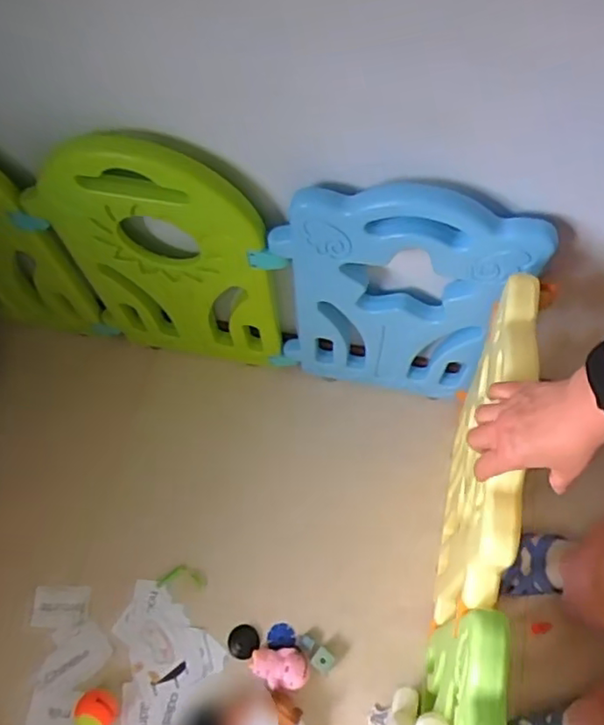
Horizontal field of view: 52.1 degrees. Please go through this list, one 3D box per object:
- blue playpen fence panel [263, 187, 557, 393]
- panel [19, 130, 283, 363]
[{"bbox_3d":[0.137,-0.082,0.974,0.346,0.543,0.067,12,67,7],"label":"blue playpen fence panel"},{"bbox_3d":[-0.217,-0.144,1.002,0.345,0.565,0.062,9,67,6],"label":"panel"}]

